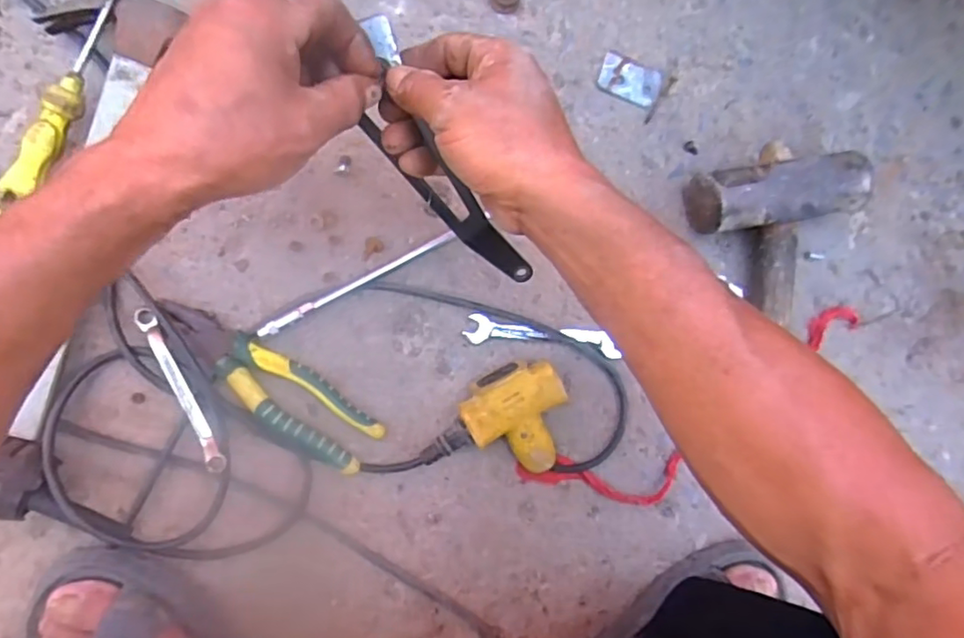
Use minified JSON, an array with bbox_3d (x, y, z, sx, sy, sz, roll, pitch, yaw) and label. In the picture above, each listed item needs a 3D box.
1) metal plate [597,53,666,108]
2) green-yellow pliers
[{"bbox_3d":[0.128,-0.204,0.514,0.057,0.006,0.033,13,91,-9],"label":"metal plate"},{"bbox_3d":[-0.166,0.051,0.470,0.184,0.024,0.054,38,86,-9],"label":"green-yellow pliers"}]

